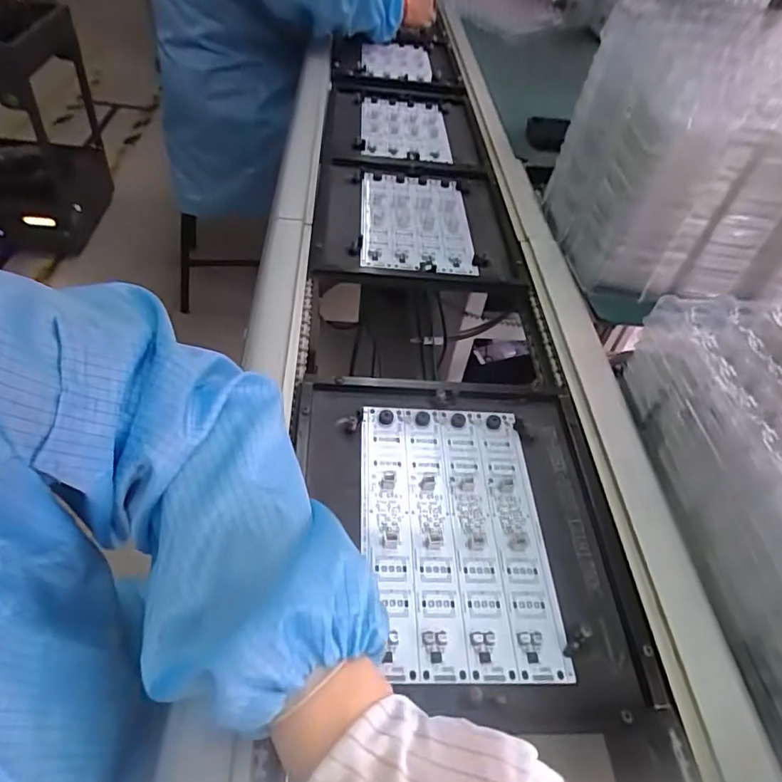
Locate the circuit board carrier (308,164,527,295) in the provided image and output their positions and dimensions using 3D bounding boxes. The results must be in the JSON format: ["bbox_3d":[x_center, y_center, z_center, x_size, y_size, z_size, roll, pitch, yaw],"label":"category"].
[{"bbox_3d":[0.027,-0.209,0.661,0.230,0.020,0.244,2,47,-5],"label":"circuit board carrier"}]

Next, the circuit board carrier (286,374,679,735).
[{"bbox_3d":[0.046,0.096,0.394,0.219,0.014,0.252,1,47,-6],"label":"circuit board carrier"}]

